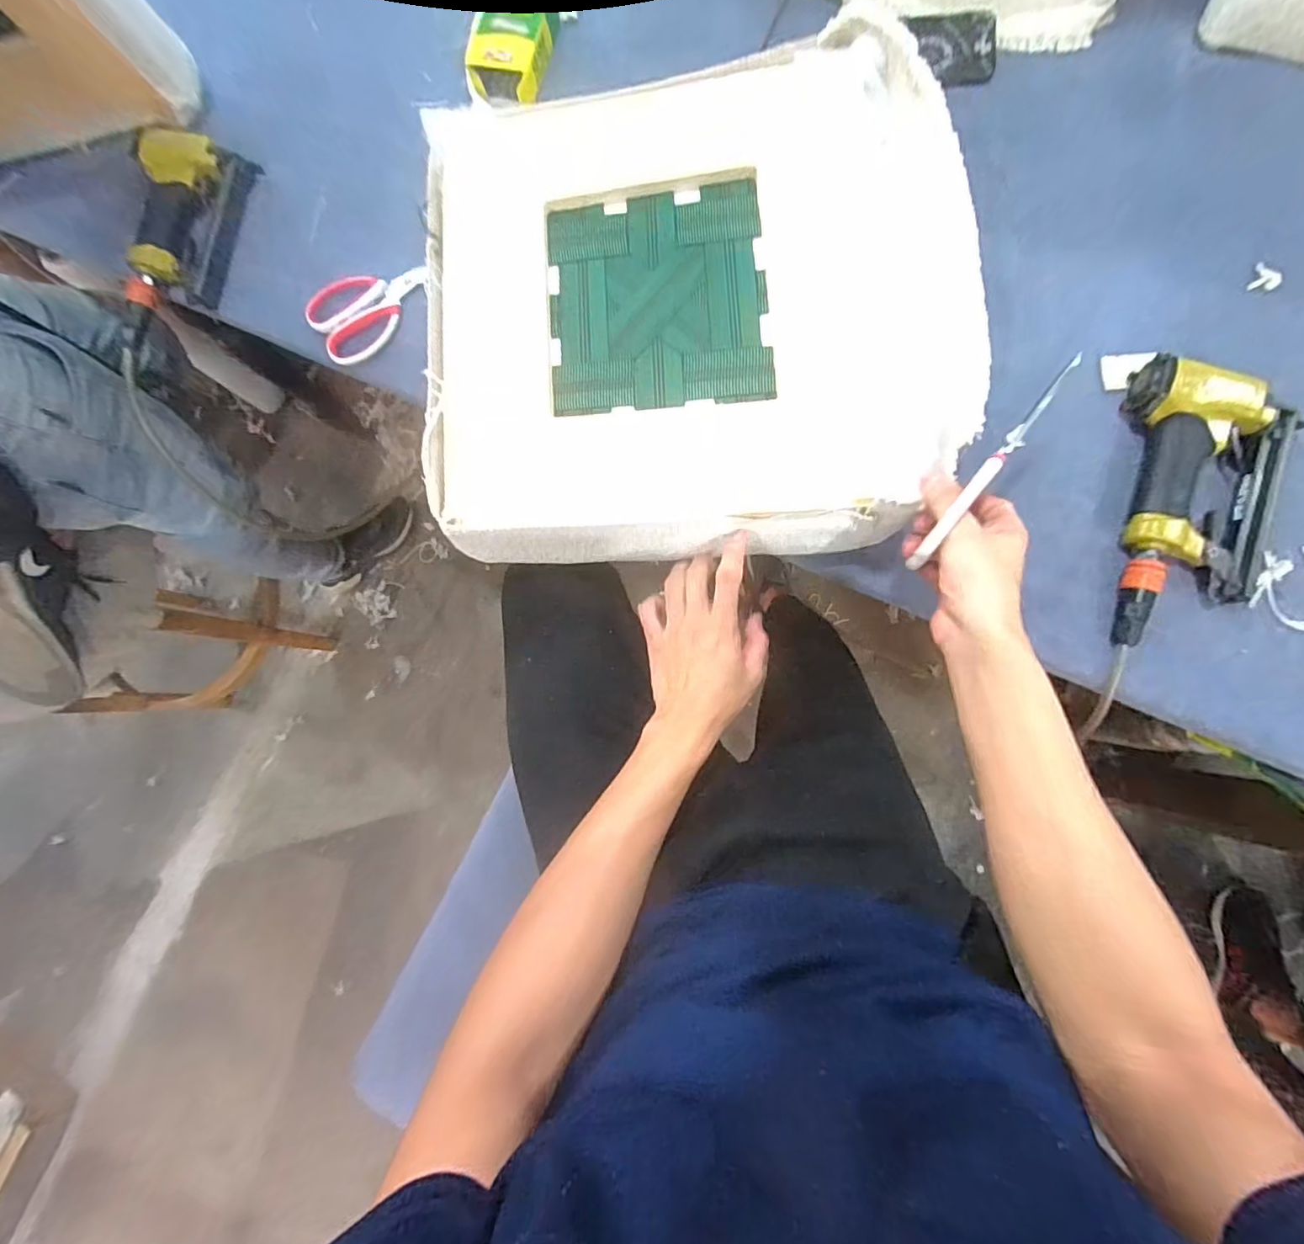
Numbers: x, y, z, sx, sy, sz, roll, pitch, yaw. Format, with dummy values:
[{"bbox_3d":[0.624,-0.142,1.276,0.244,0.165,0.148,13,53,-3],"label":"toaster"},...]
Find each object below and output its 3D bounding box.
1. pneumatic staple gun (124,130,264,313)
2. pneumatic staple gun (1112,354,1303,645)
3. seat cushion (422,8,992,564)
[{"bbox_3d":[-0.543,-0.463,0.658,0.108,0.045,0.201,13,83,8],"label":"pneumatic staple gun"},{"bbox_3d":[0.499,-0.102,0.509,0.125,0.041,0.250,8,83,6],"label":"pneumatic staple gun"},{"bbox_3d":[0.030,-0.292,0.523,0.480,0.061,0.458,-5,81,4],"label":"seat cushion"}]

